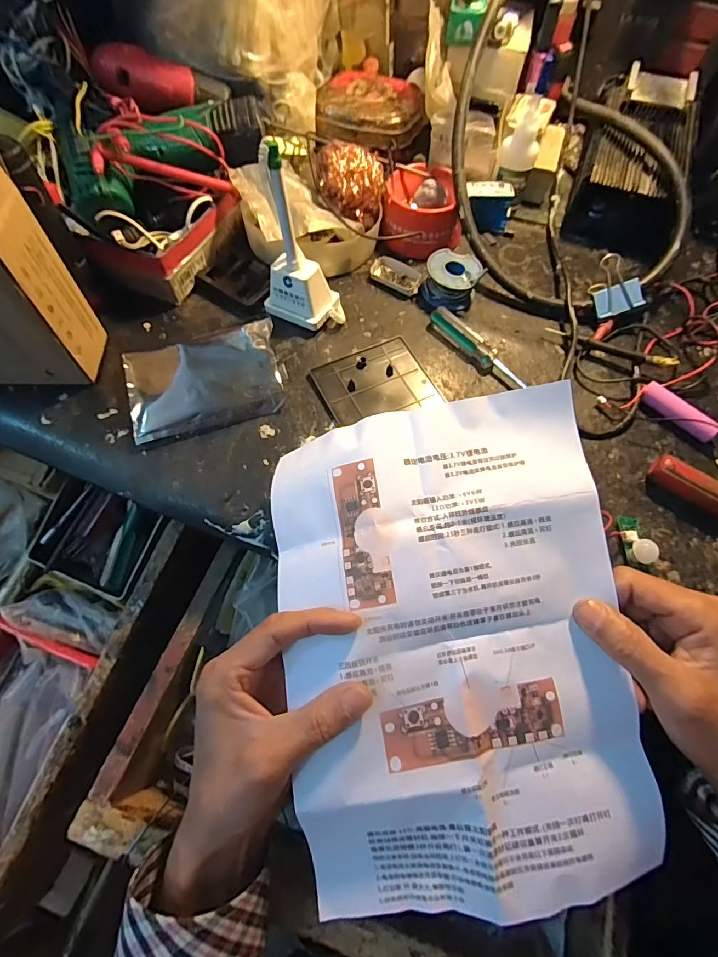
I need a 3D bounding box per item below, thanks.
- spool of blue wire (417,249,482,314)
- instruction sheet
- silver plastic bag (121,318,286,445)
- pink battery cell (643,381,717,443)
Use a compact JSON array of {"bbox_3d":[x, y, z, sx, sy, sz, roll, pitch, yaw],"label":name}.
[{"bbox_3d":[0.088,-0.189,0.426,0.050,0.030,0.053,1,67,-2],"label":"spool of blue wire"},{"bbox_3d":[0.057,0.098,0.270,0.200,0.030,0.287,-9,82,-1],"label":"instruction sheet"},{"bbox_3d":[-0.129,-0.082,0.372,0.123,0.015,0.083,-16,68,-9],"label":"silver plastic bag"},{"bbox_3d":[0.272,-0.056,0.377,0.015,0.019,0.065,-42,74,-17],"label":"pink battery cell"}]

